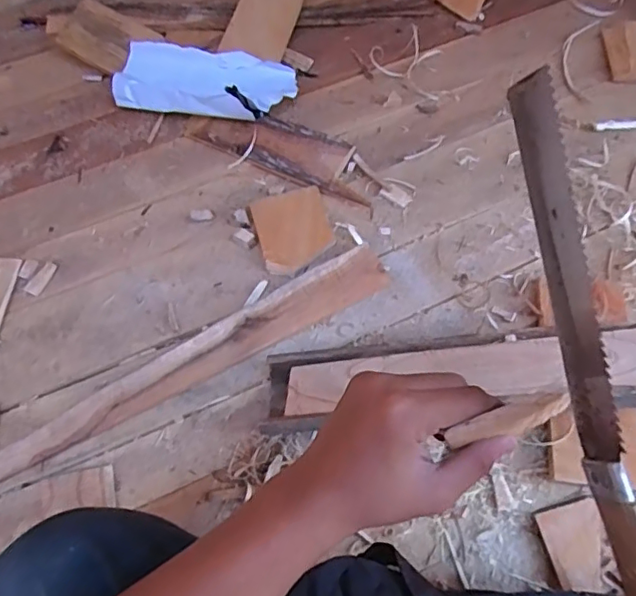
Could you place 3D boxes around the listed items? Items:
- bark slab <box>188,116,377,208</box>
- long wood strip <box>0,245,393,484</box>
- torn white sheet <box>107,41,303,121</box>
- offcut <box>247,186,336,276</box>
[{"bbox_3d":[-0.045,-0.203,0.784,0.264,0.022,0.079,22,65,14],"label":"bark slab"},{"bbox_3d":[-0.140,0.070,0.648,0.491,0.025,0.050,-28,64,-12],"label":"long wood strip"},{"bbox_3d":[-0.164,-0.315,0.825,0.268,0.070,0.125,12,63,10],"label":"torn white sheet"},{"bbox_3d":[-0.031,-0.086,0.725,0.096,0.010,0.112,-17,62,-6],"label":"offcut"}]

